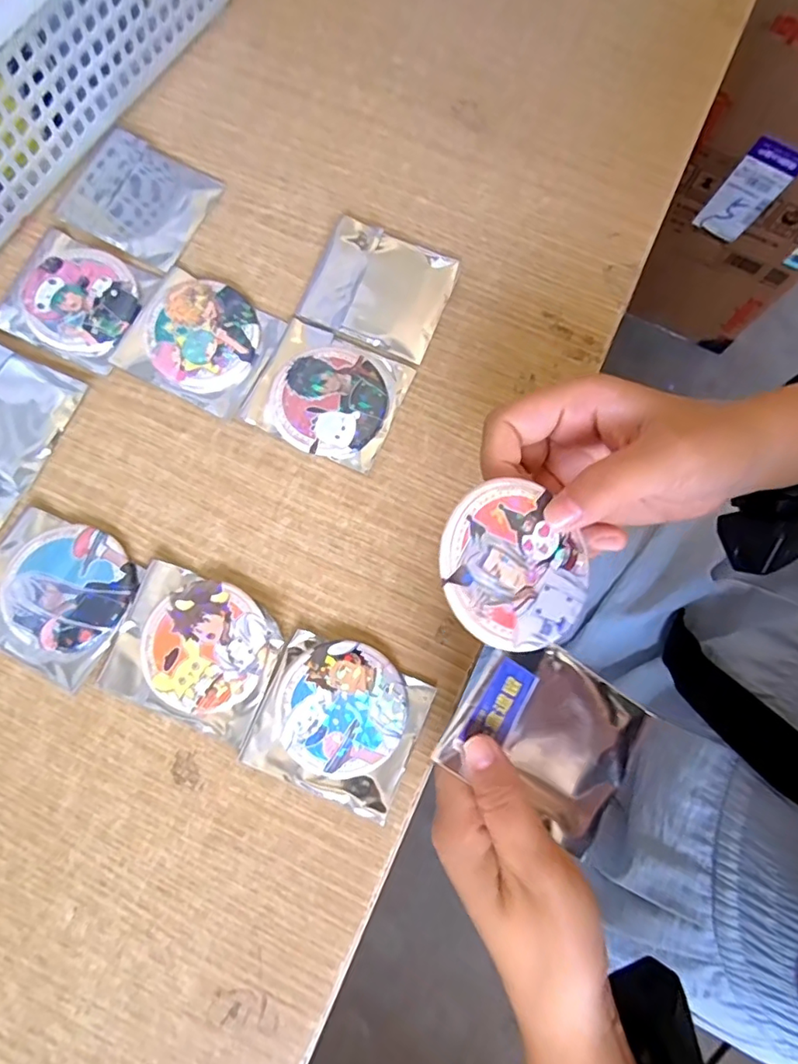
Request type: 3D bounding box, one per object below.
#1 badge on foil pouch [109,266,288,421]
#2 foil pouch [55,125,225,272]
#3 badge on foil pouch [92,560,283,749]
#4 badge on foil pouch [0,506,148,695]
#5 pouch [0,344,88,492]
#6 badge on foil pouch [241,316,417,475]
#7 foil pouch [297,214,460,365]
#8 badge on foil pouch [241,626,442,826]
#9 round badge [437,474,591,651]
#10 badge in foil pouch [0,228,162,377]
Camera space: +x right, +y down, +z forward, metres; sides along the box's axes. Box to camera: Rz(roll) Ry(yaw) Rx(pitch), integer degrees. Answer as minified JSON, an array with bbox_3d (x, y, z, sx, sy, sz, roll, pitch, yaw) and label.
[{"bbox_3d":[-0.114,-0.110,0.310,0.077,0.006,0.068,27,78,5],"label":"badge on foil pouch"},{"bbox_3d":[-0.159,-0.203,0.329,0.082,0.010,0.069,27,79,5],"label":"foil pouch"},{"bbox_3d":[-0.101,0.059,0.274,0.080,0.008,0.068,22,78,4],"label":"badge on foil pouch"},{"bbox_3d":[-0.177,0.031,0.279,0.077,0.008,0.073,28,79,5],"label":"badge on foil pouch"},{"bbox_3d":[-0.221,-0.067,0.299,0.073,0.011,0.066,25,78,5],"label":"pouch"},{"bbox_3d":[-0.039,-0.077,0.305,0.076,0.008,0.070,24,78,4],"label":"badge on foil pouch"},{"bbox_3d":[-0.011,-0.143,0.320,0.078,0.008,0.068,23,78,4],"label":"foil pouch"},{"bbox_3d":[-0.029,0.092,0.268,0.076,0.009,0.071,22,78,4],"label":"badge on foil pouch"},{"bbox_3d":[0.043,0.013,0.202,0.057,0.004,0.060,3,81,-20],"label":"round badge"},{"bbox_3d":[-0.189,-0.137,0.314,0.079,0.005,0.069,25,78,5],"label":"badge in foil pouch"}]

